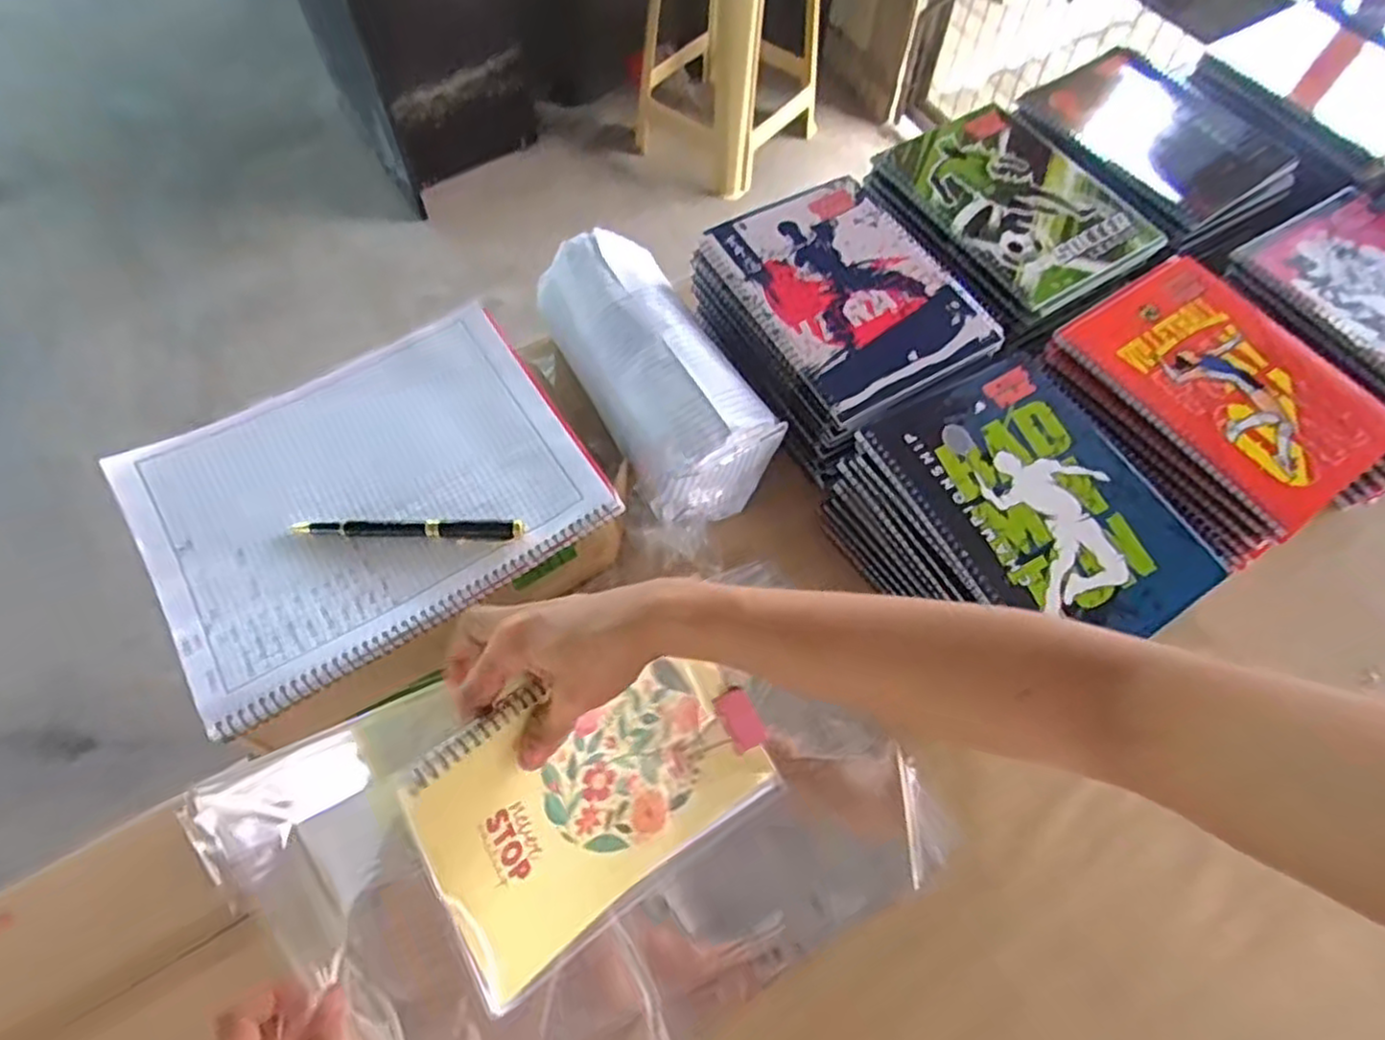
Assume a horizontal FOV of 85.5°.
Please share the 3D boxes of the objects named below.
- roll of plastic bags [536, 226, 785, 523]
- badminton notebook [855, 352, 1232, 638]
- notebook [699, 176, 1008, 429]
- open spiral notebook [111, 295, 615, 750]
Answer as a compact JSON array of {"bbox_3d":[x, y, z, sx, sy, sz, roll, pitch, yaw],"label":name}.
[{"bbox_3d":[-0.035,-0.114,0.577,0.095,0.078,0.240,-28,66,-15],"label":"roll of plastic bags"},{"bbox_3d":[0.224,-0.013,0.481,0.144,0.012,0.194,-27,66,-15],"label":"badminton notebook"},{"bbox_3d":[0.117,-0.173,0.561,0.151,0.009,0.201,-27,66,-15],"label":"notebook"},{"bbox_3d":[-0.214,-0.020,0.499,0.272,0.015,0.206,-30,67,-16],"label":"open spiral notebook"}]

